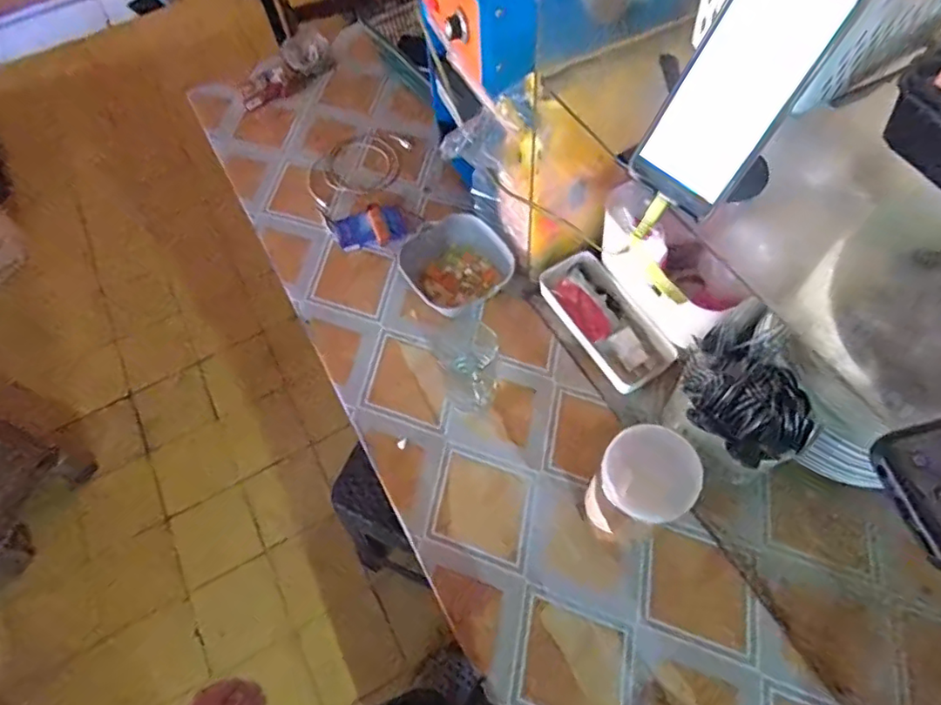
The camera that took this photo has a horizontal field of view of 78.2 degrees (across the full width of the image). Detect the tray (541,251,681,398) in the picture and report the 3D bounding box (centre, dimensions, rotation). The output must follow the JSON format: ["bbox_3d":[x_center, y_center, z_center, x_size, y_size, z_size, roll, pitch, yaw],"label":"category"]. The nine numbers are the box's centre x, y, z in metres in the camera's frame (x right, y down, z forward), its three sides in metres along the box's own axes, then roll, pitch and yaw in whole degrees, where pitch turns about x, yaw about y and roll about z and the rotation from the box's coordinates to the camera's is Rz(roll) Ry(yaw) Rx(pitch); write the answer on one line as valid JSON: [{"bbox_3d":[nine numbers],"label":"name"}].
[{"bbox_3d":[0.180,-0.047,0.780,0.094,0.044,0.203,-31,65,-12],"label":"tray"}]

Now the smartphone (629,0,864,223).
[{"bbox_3d":[0.178,-0.177,0.394,0.075,0.159,0.009,43,36,22],"label":"smartphone"}]

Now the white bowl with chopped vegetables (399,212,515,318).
[{"bbox_3d":[-0.019,-0.126,0.829,0.139,0.058,0.137,-31,65,-12],"label":"white bowl with chopped vegetables"}]

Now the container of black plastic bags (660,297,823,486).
[{"bbox_3d":[0.294,0.062,0.641,0.142,0.160,0.113,38,71,21],"label":"container of black plastic bags"}]

